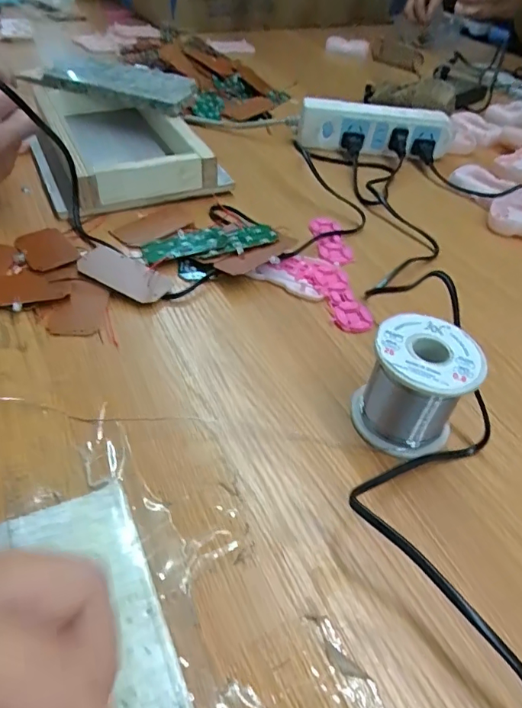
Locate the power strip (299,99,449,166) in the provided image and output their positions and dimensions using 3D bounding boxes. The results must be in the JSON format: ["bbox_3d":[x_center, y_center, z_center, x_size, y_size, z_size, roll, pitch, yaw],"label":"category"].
[{"bbox_3d":[0.144,-0.280,0.612,0.193,0.046,0.042,7,45,0],"label":"power strip"}]

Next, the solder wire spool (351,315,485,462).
[{"bbox_3d":[0.094,0.019,0.300,0.060,0.062,0.059,3,45,-3],"label":"solder wire spool"}]

